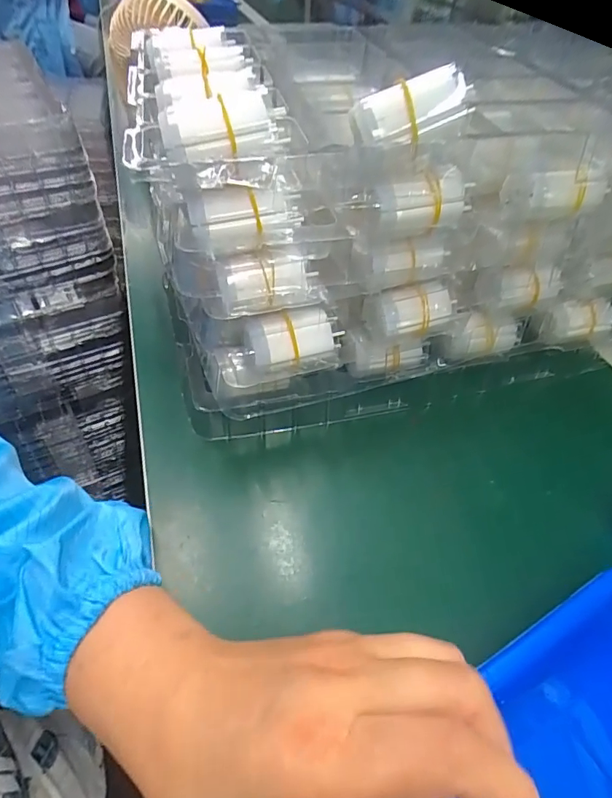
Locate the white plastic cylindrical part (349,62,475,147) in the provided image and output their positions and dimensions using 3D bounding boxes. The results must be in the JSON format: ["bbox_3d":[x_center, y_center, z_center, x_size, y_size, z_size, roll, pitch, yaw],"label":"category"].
[{"bbox_3d":[0.060,-0.160,0.257,0.065,0.029,0.022,-20,51,-3],"label":"white plastic cylindrical part"}]

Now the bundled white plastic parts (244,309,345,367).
[{"bbox_3d":[-0.007,-0.041,0.309,0.061,0.023,0.026,-13,50,-17],"label":"bundled white plastic parts"}]

